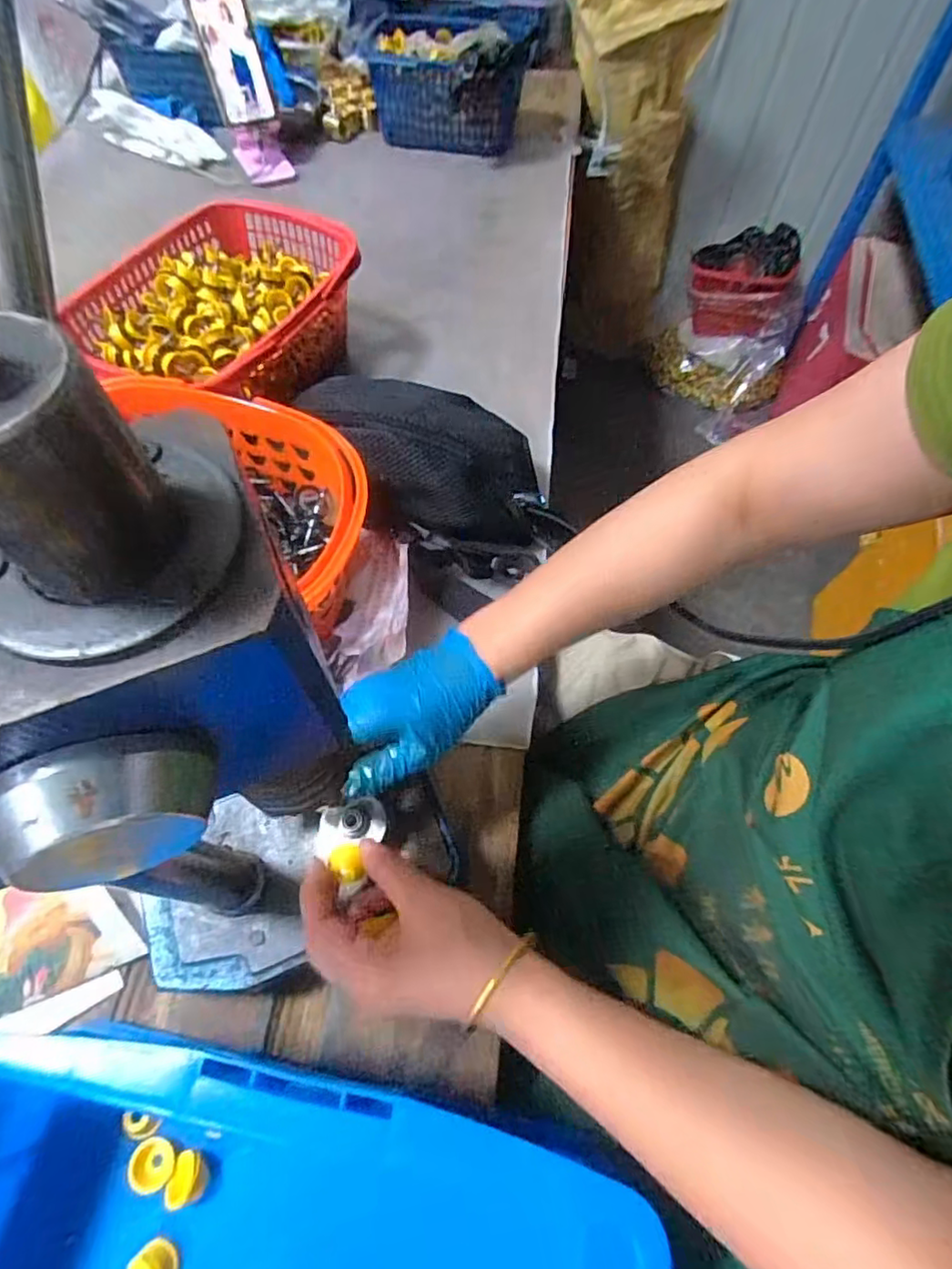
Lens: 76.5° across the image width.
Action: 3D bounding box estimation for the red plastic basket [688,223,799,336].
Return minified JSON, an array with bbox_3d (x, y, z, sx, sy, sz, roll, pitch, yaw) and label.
[{"bbox_3d":[0.605,-0.812,1.398,0.216,0.164,0.162,10,61,4],"label":"red plastic basket"}]

